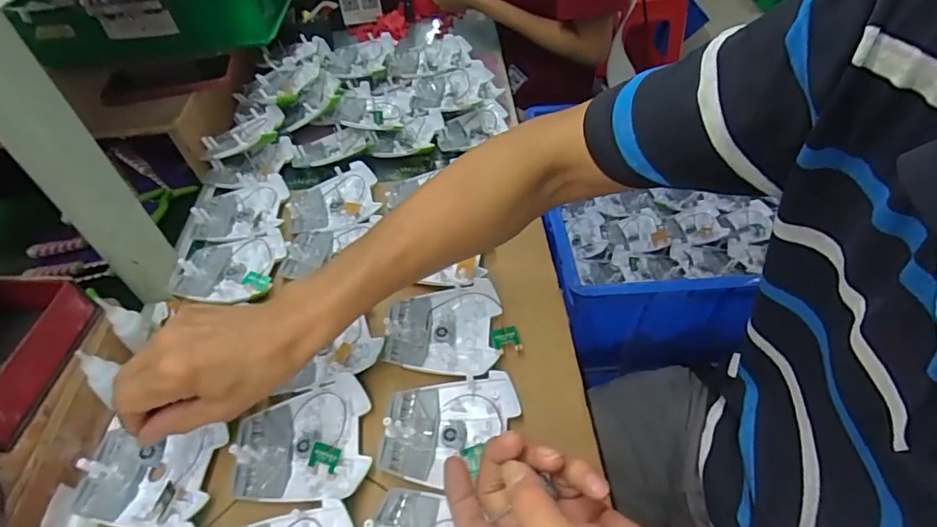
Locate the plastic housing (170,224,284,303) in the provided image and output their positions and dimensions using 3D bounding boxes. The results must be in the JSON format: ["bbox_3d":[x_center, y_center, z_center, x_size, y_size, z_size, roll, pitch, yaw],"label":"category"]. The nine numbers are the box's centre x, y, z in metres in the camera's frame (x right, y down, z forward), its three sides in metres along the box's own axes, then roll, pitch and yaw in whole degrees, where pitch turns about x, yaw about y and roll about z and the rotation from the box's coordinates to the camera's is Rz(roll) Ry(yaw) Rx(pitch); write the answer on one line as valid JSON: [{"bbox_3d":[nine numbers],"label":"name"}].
[{"bbox_3d":[-0.261,0.003,0.547,0.110,0.020,0.093,1,47,5],"label":"plastic housing"}]

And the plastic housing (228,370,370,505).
[{"bbox_3d":[-0.137,0.146,0.411,0.107,0.019,0.094,-7,47,-3],"label":"plastic housing"}]

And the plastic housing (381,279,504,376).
[{"bbox_3d":[-0.025,0.060,0.476,0.106,0.019,0.094,2,48,5],"label":"plastic housing"}]

